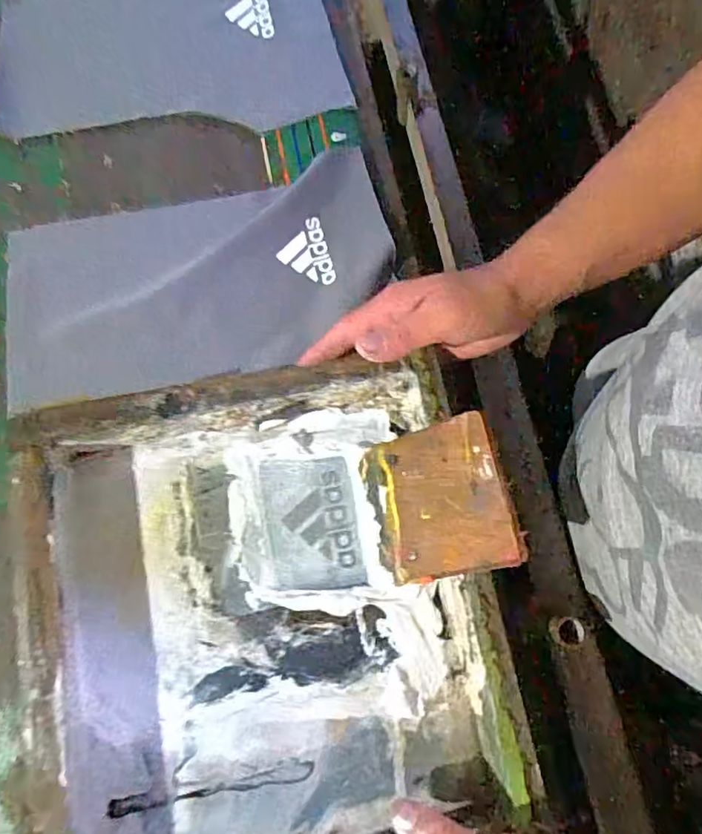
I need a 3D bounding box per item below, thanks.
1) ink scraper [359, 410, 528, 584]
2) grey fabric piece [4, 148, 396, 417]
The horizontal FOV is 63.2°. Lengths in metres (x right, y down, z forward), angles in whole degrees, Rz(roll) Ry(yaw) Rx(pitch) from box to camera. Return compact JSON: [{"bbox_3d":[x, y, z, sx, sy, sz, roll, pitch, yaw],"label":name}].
[{"bbox_3d":[0.057,0.059,0.399,0.108,0.009,0.101,-22,72,33],"label":"ink scraper"},{"bbox_3d":[-0.146,-0.133,0.544,0.369,0.012,0.194,-15,75,-3],"label":"grey fabric piece"}]

